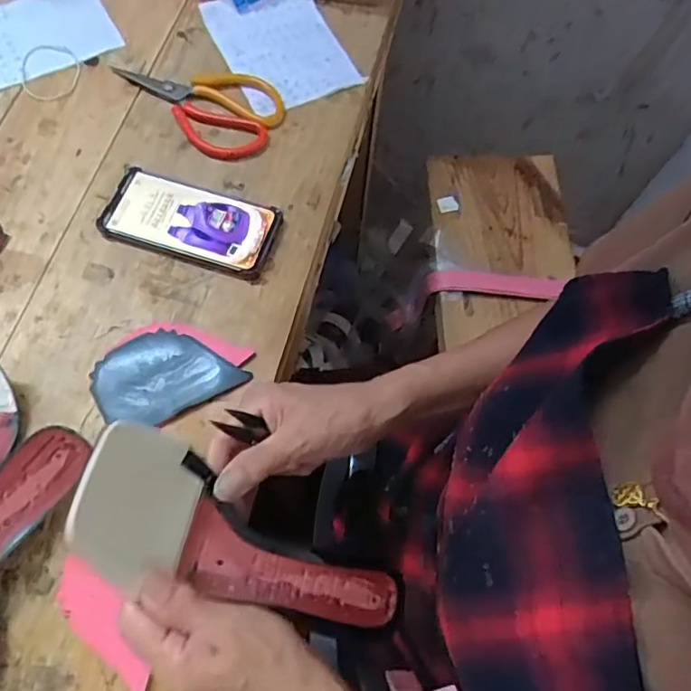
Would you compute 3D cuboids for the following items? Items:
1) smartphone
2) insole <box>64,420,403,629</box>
[{"bbox_3d":[-0.150,-0.120,0.560,0.161,0.016,0.080,17,66,6],"label":"smartphone"},{"bbox_3d":[-0.059,0.129,0.364,0.220,0.020,0.079,31,65,-18],"label":"insole"}]

